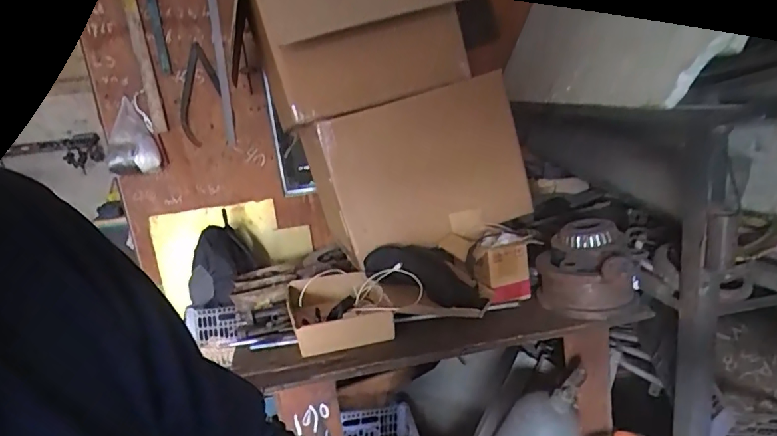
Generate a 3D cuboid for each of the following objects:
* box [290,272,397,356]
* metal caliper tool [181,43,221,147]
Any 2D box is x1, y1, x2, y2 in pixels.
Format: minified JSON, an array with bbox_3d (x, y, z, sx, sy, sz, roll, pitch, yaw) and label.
[{"bbox_3d":[-0.123,0.217,1.225,0.229,0.080,0.291,-9,15,-9],"label":"box"},{"bbox_3d":[-0.659,-0.420,1.789,0.120,0.345,0.023,14,22,-10],"label":"metal caliper tool"}]

